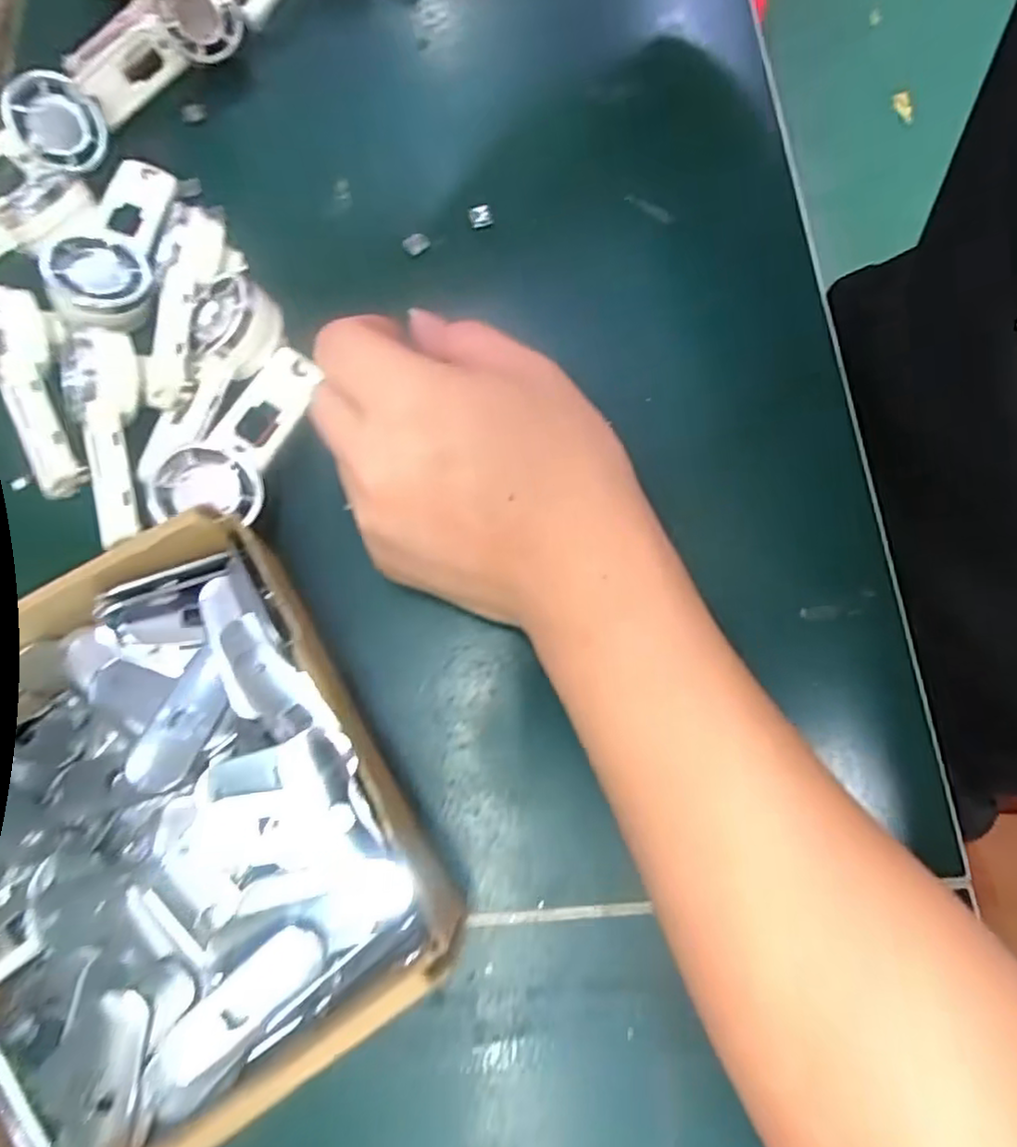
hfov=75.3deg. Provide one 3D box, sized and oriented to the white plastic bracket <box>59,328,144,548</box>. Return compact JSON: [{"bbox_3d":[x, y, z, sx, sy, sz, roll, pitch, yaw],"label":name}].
[{"bbox_3d":[-0.165,-0.057,0.264,0.029,0.016,0.088,-15,75,-1],"label":"white plastic bracket"}]

